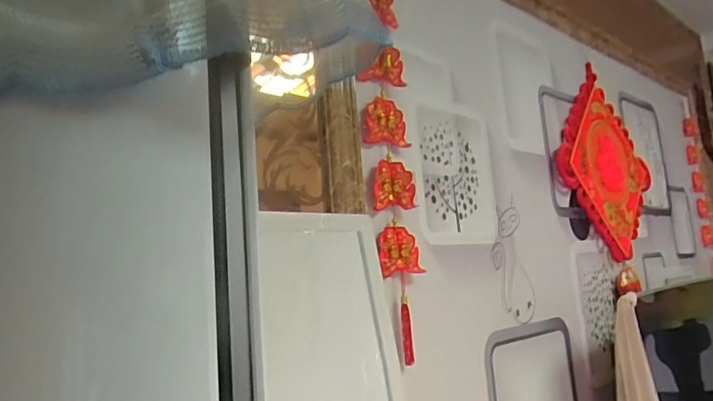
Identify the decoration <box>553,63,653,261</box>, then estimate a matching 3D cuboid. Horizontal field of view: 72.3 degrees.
[{"bbox_3d":[0.874,-0.108,1.698,0.553,0.468,0.033,42,-29,-26],"label":"decoration"}]

